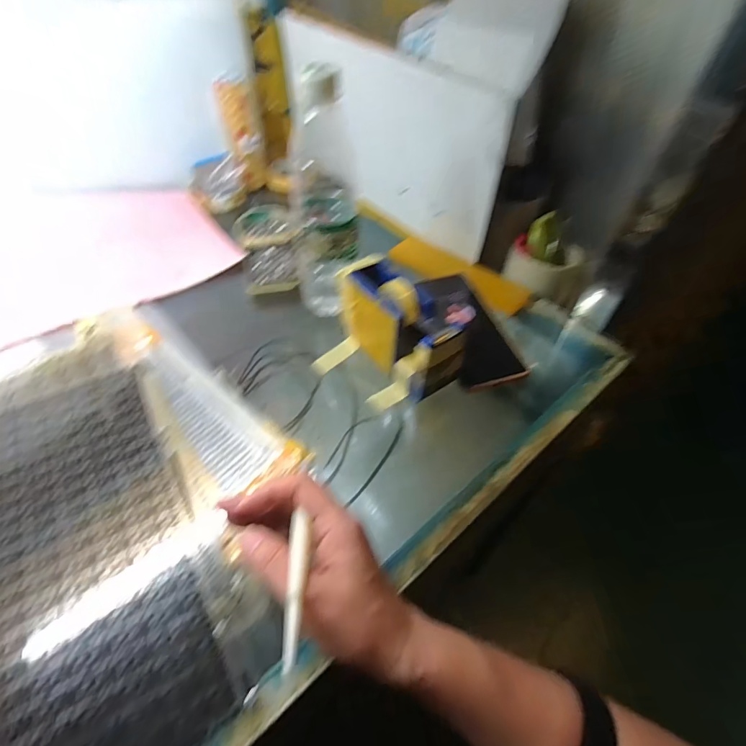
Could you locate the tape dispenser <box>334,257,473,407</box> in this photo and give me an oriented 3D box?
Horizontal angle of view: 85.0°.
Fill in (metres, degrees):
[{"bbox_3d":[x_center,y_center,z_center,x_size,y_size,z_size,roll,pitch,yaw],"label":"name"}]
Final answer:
[{"bbox_3d":[0.023,-0.045,0.388,0.055,0.075,0.136,-32,56,-25],"label":"tape dispenser"}]

